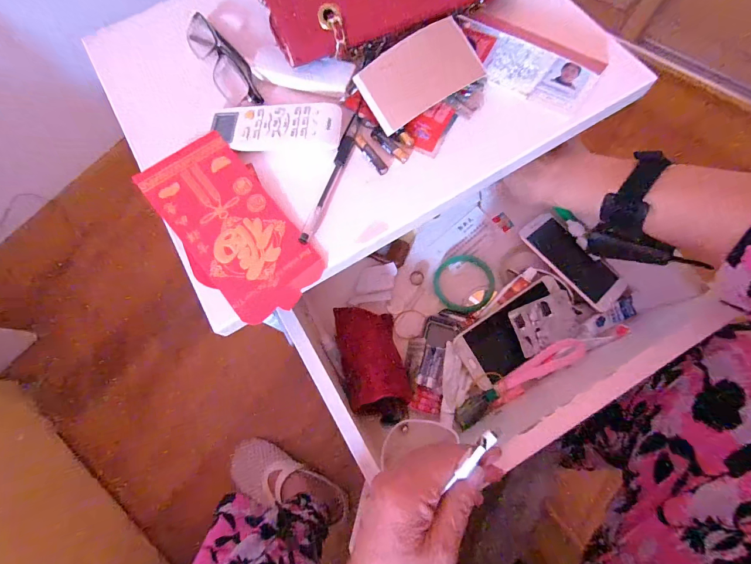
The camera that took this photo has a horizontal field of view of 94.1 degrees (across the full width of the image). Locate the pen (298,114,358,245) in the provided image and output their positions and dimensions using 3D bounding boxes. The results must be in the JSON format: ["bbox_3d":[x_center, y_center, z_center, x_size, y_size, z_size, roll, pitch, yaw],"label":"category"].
[{"bbox_3d":[-0.040,-0.095,0.319,0.011,0.007,0.135,18,75,7],"label":"pen"}]

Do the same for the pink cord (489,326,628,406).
[{"bbox_3d":[0.201,0.088,0.396,0.162,0.019,0.028,-31,75,7],"label":"pink cord"}]

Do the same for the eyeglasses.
[{"bbox_3d":[-0.158,-0.229,0.360,0.037,0.025,0.136,-32,76,-8],"label":"eyeglasses"}]

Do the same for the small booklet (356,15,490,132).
[{"bbox_3d":[0.040,-0.196,0.329,0.109,0.006,0.067,-33,91,-1],"label":"small booklet"}]

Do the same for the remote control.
[{"bbox_3d":[-0.093,-0.143,0.327,0.120,0.014,0.049,3,74,2],"label":"remote control"}]

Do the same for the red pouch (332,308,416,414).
[{"bbox_3d":[-0.005,0.085,0.404,0.069,0.055,0.107,-12,74,-2],"label":"red pouch"}]

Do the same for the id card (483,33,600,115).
[{"bbox_3d":[0.158,-0.203,0.339,0.100,0.007,0.056,25,82,6],"label":"id card"}]

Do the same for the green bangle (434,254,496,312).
[{"bbox_3d":[0.114,0.001,0.448,0.075,0.006,0.077,-9,74,-1],"label":"green bangle"}]

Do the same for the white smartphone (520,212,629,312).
[{"bbox_3d":[0.244,-0.028,0.432,0.060,0.010,0.135,-37,76,-9],"label":"white smartphone"}]

